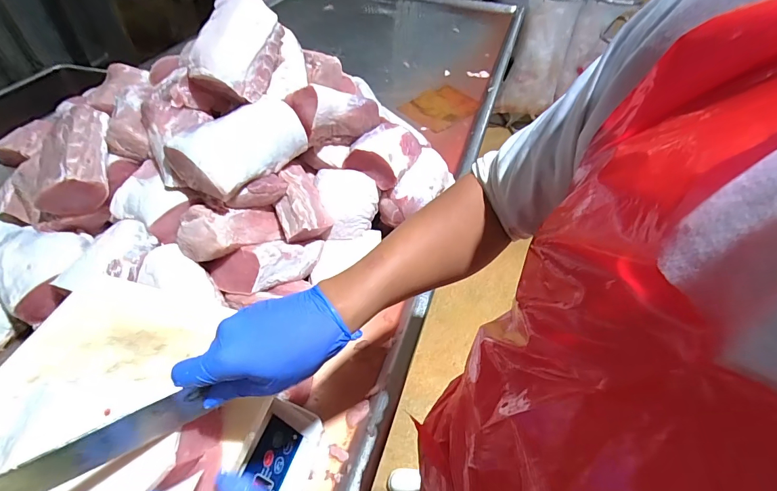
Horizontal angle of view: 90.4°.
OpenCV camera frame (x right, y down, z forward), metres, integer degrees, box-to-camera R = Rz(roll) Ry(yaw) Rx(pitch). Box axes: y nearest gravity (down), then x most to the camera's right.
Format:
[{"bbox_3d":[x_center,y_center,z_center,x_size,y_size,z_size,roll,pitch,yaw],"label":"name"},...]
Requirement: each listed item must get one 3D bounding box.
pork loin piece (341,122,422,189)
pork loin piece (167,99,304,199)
[{"bbox_3d":[-0.008,-0.191,0.770,0.118,0.060,0.147,21,51,16],"label":"pork loin piece"},{"bbox_3d":[-0.247,-0.171,0.648,0.120,0.069,0.205,24,52,19],"label":"pork loin piece"}]

